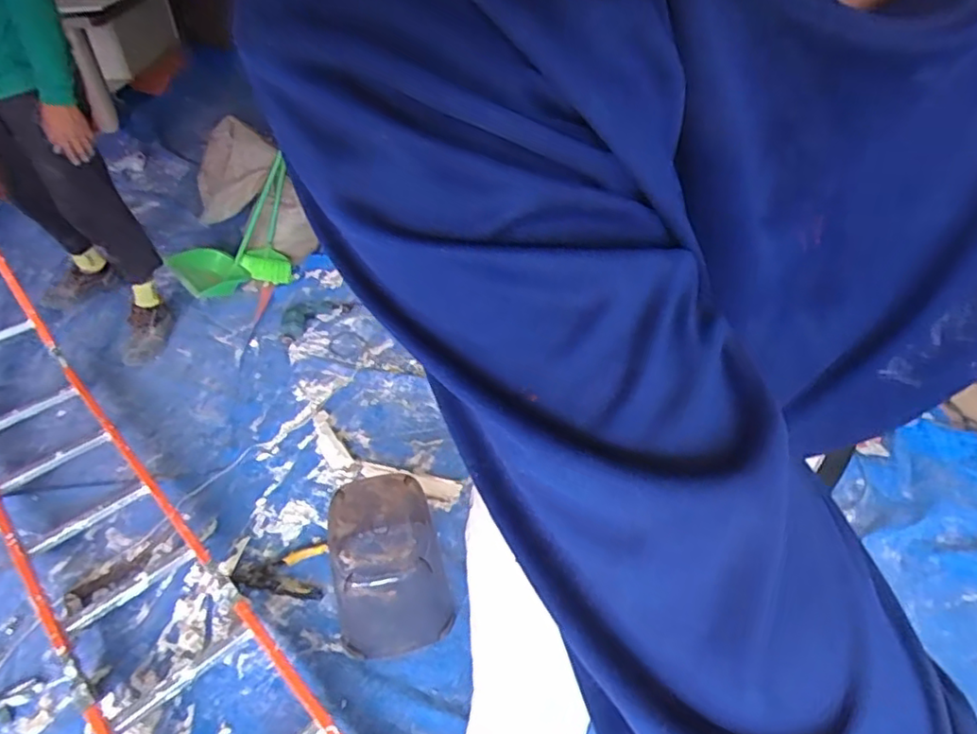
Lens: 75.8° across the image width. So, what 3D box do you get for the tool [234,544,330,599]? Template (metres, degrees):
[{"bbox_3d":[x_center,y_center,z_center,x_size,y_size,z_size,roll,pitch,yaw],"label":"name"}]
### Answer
[{"bbox_3d":[-0.499,0.490,1.494,0.209,0.024,0.137,-6,40,-4],"label":"tool"}]

